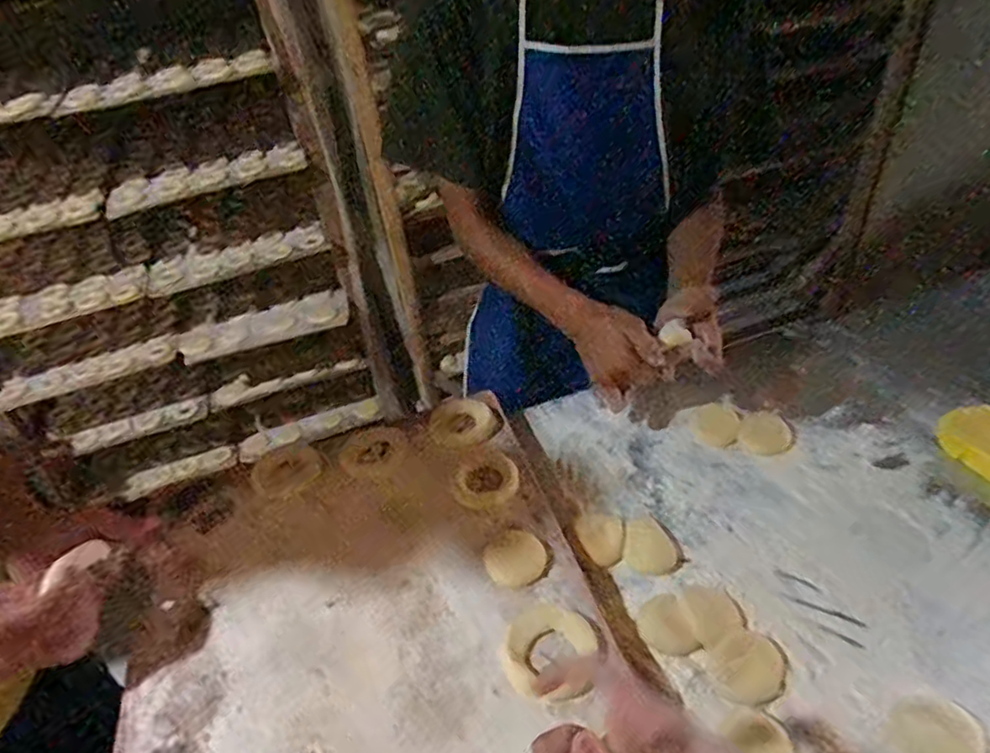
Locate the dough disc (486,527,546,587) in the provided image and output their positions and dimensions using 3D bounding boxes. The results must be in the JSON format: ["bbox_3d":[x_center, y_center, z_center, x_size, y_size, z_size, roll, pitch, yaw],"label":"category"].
[{"bbox_3d":[0.020,0.177,0.619,0.058,0.007,0.058,-5,40,4],"label":"dough disc"}]

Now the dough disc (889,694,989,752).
[{"bbox_3d":[0.352,0.283,0.499,0.065,0.004,0.060,-5,40,4],"label":"dough disc"}]

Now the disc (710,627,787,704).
[{"bbox_3d":[0.226,0.256,0.558,0.064,0.007,0.058,-20,42,-13],"label":"disc"}]

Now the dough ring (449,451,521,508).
[{"bbox_3d":[-0.011,0.113,0.696,0.072,0.009,0.077,-5,40,4],"label":"dough ring"}]

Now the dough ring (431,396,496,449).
[{"bbox_3d":[-0.038,0.053,0.766,0.077,0.020,0.064,-24,42,-17],"label":"dough ring"}]

